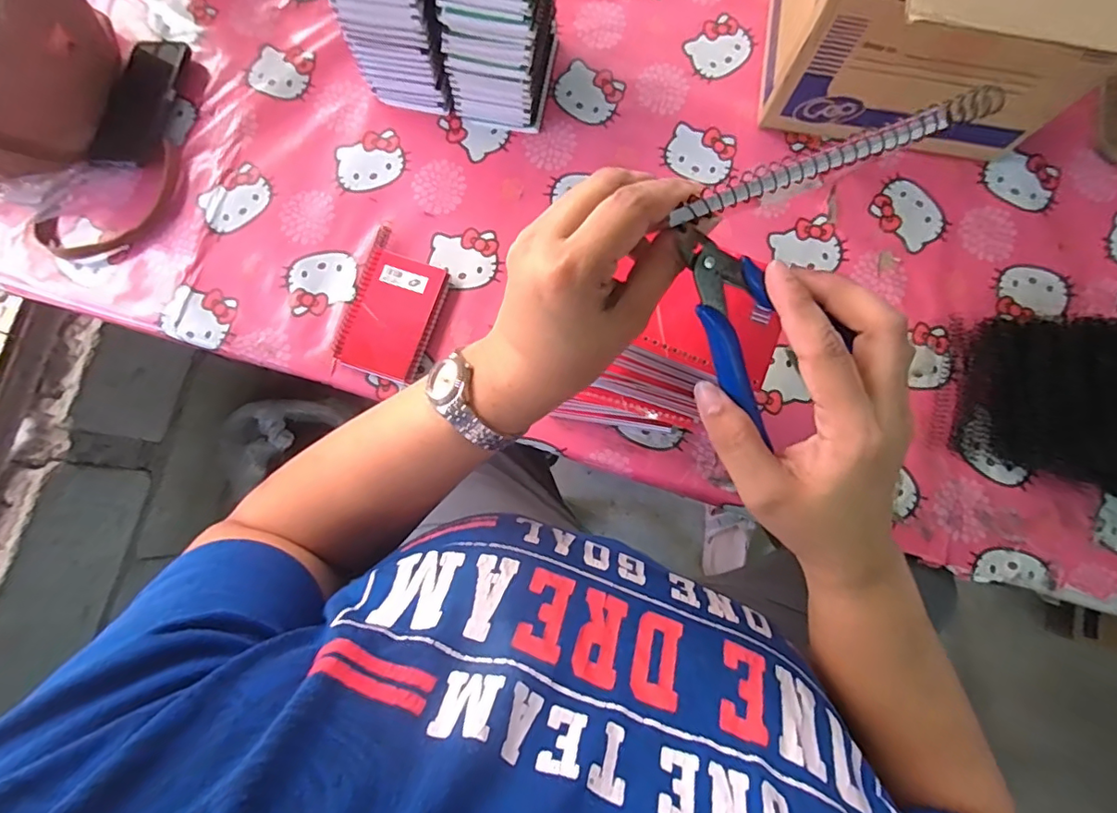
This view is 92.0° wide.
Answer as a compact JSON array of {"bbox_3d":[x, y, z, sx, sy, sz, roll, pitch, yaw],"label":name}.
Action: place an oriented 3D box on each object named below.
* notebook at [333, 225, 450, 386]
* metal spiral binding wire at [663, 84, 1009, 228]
[{"bbox_3d":[-0.180,-0.109,0.594,0.096,0.020,0.155,18,80,3],"label":"notebook"},{"bbox_3d":[0.121,-0.109,0.232,0.150,0.008,0.012,-21,80,-2],"label":"metal spiral binding wire"}]

